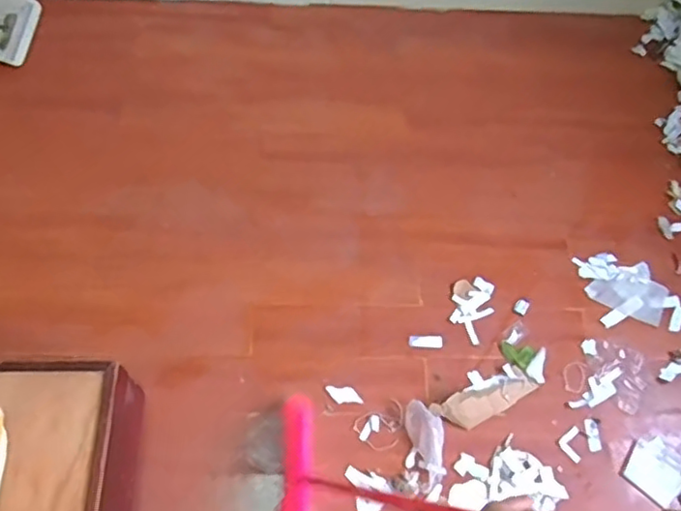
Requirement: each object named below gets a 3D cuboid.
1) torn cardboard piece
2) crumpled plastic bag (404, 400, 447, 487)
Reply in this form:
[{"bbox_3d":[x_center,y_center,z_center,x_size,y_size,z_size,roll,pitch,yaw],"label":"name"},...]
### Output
[{"bbox_3d":[0.335,0.330,1.395,0.265,0.035,0.084,-16,65,-11],"label":"torn cardboard piece"},{"bbox_3d":[0.192,0.402,1.352,0.068,0.035,0.170,-15,65,-11],"label":"crumpled plastic bag"}]

